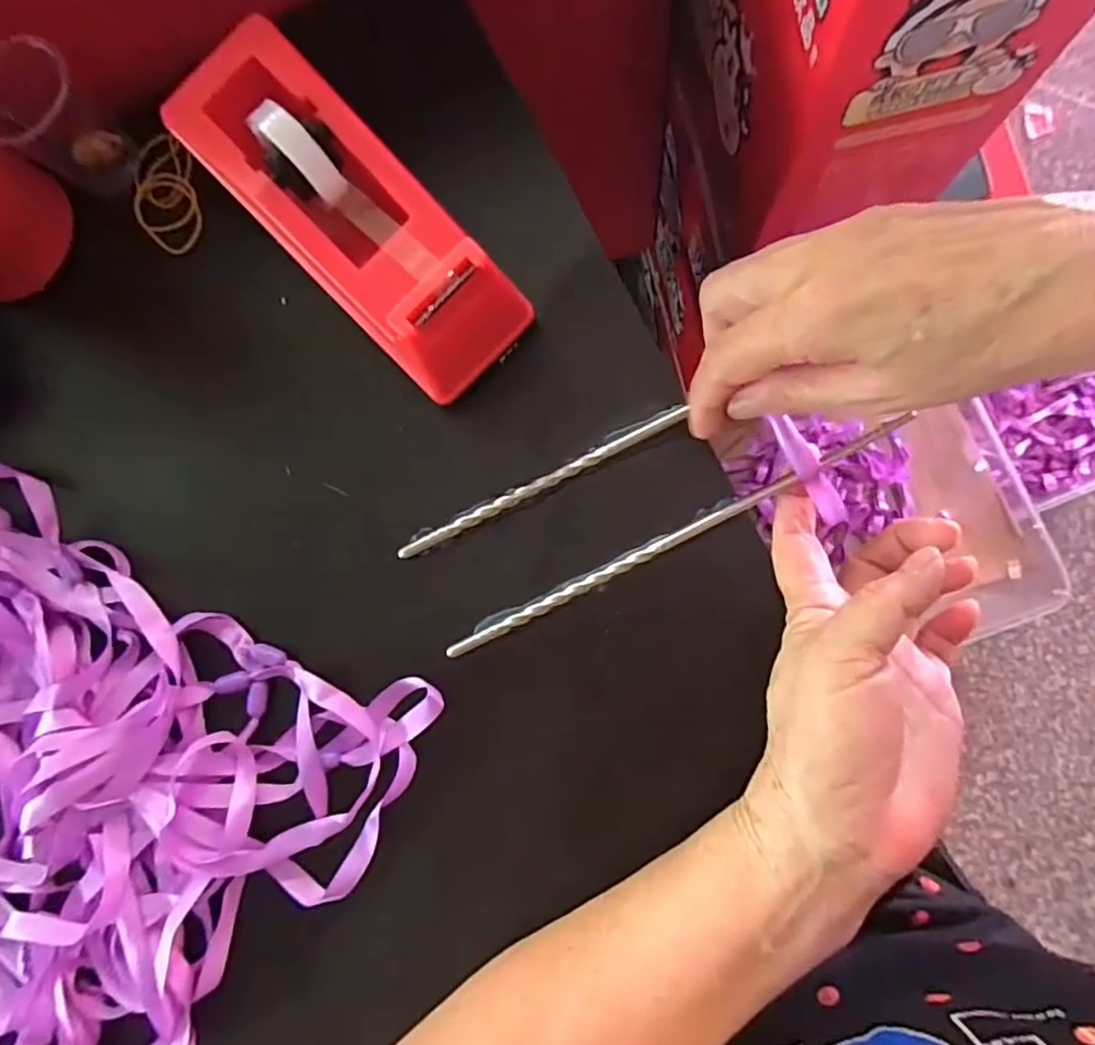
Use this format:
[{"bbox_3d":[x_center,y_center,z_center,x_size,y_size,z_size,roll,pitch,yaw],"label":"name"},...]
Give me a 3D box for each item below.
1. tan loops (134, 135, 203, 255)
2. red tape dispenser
[{"bbox_3d":[-0.194,-0.167,0.329,0.032,0.010,0.067,-20,81,4],"label":"tan loops"},{"bbox_3d":[-0.081,-0.125,0.270,0.064,0.063,0.156,-45,82,1],"label":"red tape dispenser"}]

